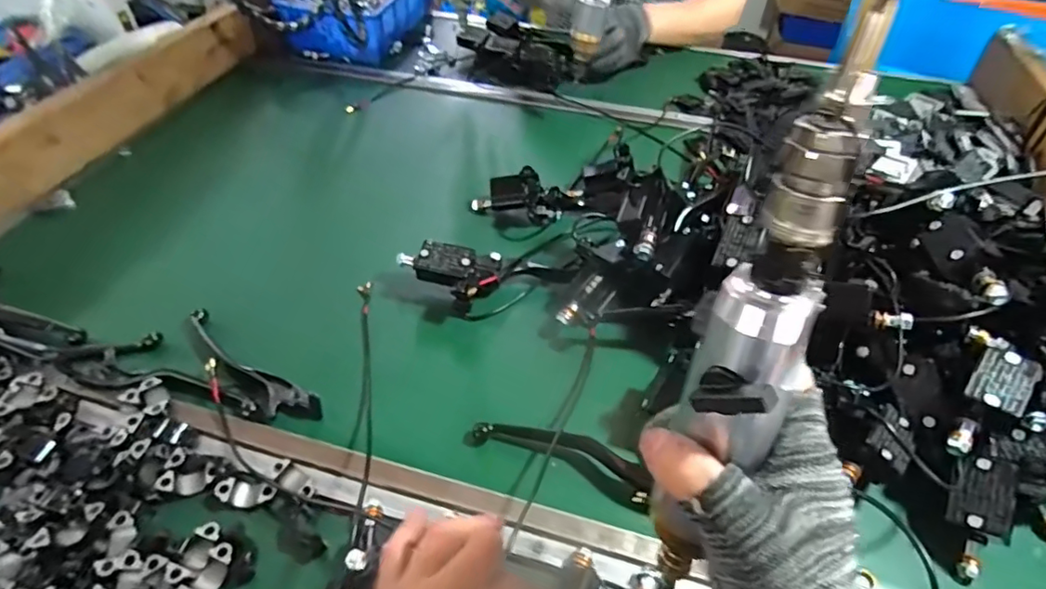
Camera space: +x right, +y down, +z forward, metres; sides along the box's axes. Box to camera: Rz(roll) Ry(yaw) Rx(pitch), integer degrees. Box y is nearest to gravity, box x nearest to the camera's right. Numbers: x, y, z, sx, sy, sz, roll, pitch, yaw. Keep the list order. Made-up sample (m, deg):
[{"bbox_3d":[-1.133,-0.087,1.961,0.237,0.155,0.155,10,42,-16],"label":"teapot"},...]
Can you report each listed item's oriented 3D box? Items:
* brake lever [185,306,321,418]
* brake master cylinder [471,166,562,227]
[{"bbox_3d":[-0.256,0.062,0.504,0.188,0.018,0.033,29,51,25],"label":"brake lever"},{"bbox_3d":[-0.009,-0.114,0.655,0.109,0.064,0.034,5,45,4],"label":"brake master cylinder"}]

